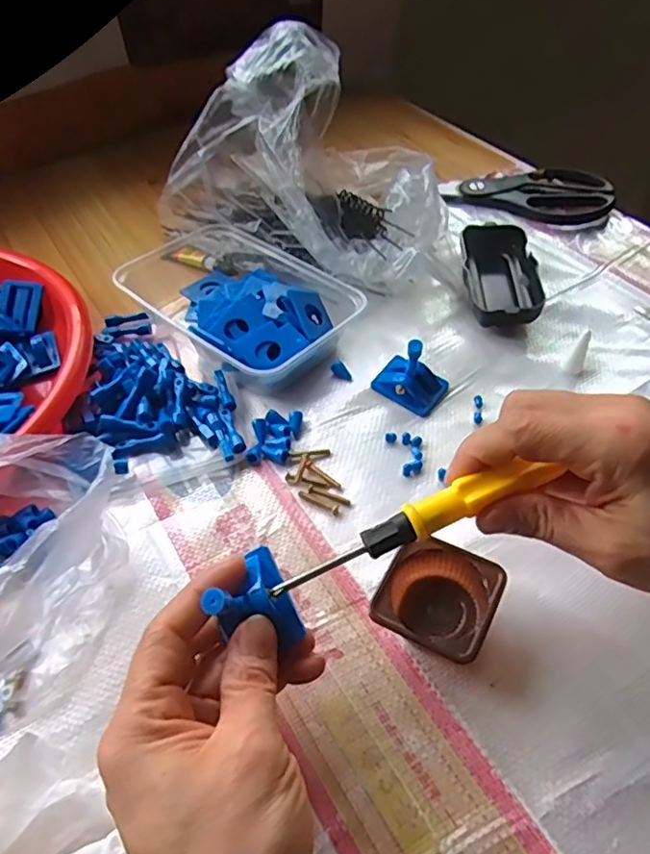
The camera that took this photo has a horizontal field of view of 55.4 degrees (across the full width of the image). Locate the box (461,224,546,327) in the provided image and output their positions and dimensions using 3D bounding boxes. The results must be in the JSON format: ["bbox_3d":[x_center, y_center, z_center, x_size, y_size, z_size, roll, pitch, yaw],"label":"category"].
[{"bbox_3d":[0.135,-0.116,0.479,0.051,0.030,0.098,1,48,5],"label":"box"}]

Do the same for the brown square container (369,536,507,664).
[{"bbox_3d":[0.056,0.088,0.307,0.053,0.027,0.053,21,52,21],"label":"brown square container"}]

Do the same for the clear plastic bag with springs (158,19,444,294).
[{"bbox_3d":[0.001,-0.222,0.503,0.221,0.151,0.162,24,54,23],"label":"clear plastic bag with springs"}]

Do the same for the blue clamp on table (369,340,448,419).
[{"bbox_3d":[0.056,-0.036,0.412,0.045,0.032,0.033,27,55,26],"label":"blue clamp on table"}]

